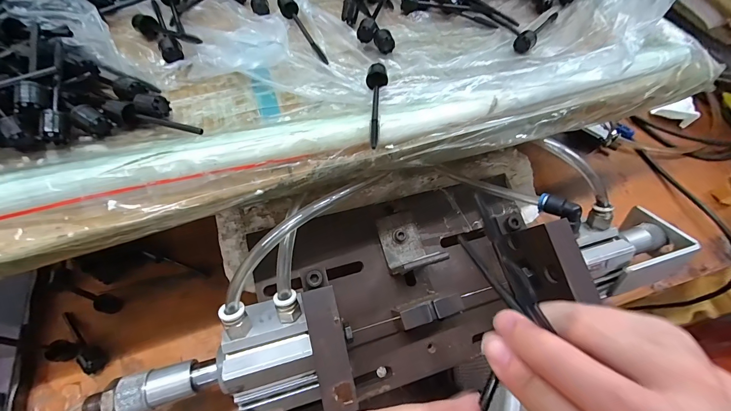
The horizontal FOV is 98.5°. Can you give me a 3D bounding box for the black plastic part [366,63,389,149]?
[{"bbox_3d":[0.006,-0.066,0.206,0.014,0.012,0.084,5,57,-1],"label":"black plastic part"}]

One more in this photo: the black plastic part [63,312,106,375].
[{"bbox_3d":[-0.235,0.110,0.259,0.064,0.010,0.014,37,62,18],"label":"black plastic part"}]

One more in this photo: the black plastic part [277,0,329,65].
[{"bbox_3d":[-0.054,-0.149,0.261,0.015,0.011,0.085,-19,61,-16],"label":"black plastic part"}]

